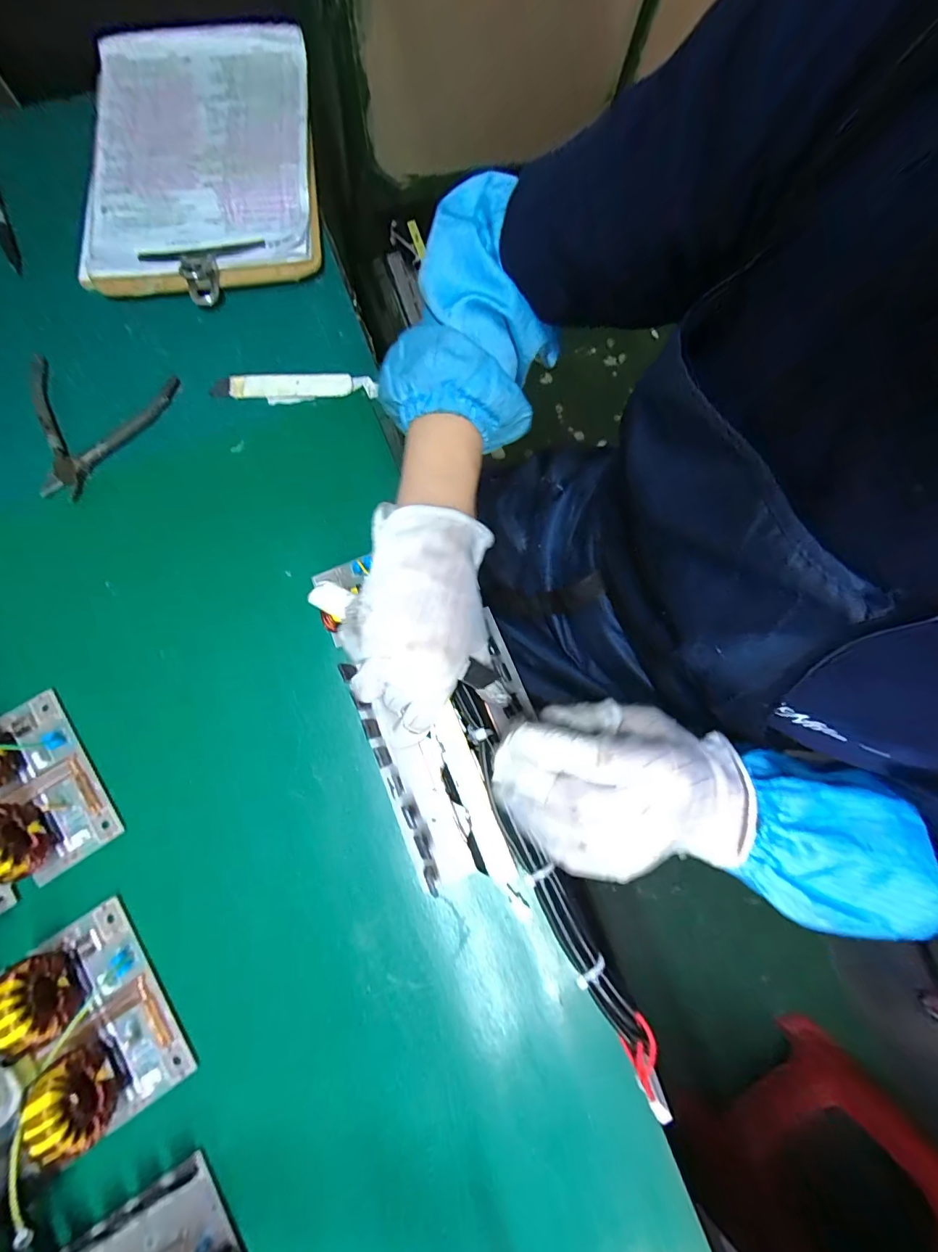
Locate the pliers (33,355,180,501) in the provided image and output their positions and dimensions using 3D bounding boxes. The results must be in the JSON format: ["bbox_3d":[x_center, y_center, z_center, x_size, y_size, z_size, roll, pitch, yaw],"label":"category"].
[{"bbox_3d":[-0.348,-0.178,0.409,0.125,0.011,0.130,7,77,0],"label":"pliers"}]

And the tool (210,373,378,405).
[{"bbox_3d":[-0.166,-0.222,0.425,0.154,0.008,0.028,1,77,-2],"label":"tool"}]

